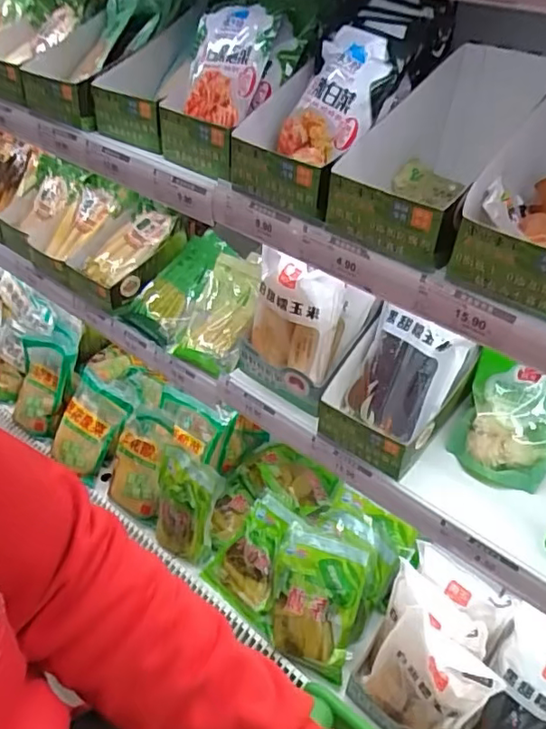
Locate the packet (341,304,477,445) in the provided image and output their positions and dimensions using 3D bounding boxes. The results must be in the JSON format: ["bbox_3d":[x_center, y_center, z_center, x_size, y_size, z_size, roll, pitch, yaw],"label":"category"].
[{"bbox_3d":[0.176,0.018,0.789,0.126,0.163,0.033,29,15,29],"label":"packet"}]

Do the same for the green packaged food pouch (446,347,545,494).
[{"bbox_3d":[0.309,0.079,0.767,0.132,0.158,0.058,26,13,29],"label":"green packaged food pouch"}]

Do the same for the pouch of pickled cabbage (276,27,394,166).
[{"bbox_3d":[0.070,-0.296,0.653,0.025,0.144,0.118,4,26,-45],"label":"pouch of pickled cabbage"}]

